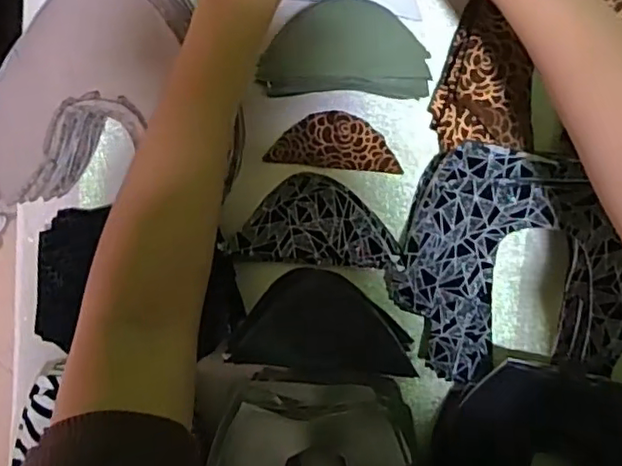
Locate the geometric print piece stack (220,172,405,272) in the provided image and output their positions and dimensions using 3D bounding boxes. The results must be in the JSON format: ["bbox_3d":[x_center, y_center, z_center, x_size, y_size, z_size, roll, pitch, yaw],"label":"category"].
[{"bbox_3d":[0.005,-0.010,0.498,0.134,0.024,0.070,3,98,6],"label":"geometric print piece stack"}]

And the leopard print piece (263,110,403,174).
[{"bbox_3d":[0.019,-0.075,0.499,0.105,0.005,0.044,6,98,6],"label":"leopard print piece"}]

